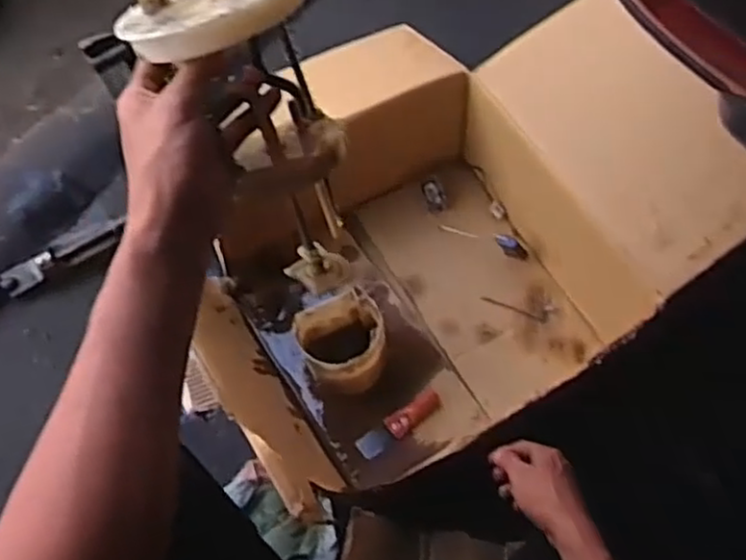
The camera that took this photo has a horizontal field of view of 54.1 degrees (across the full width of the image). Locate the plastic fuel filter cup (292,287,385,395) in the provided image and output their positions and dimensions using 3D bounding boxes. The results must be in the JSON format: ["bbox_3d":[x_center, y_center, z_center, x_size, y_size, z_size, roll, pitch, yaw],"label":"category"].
[{"bbox_3d":[-0.033,0.087,0.947,0.109,0.081,0.116,0,64,0],"label":"plastic fuel filter cup"}]

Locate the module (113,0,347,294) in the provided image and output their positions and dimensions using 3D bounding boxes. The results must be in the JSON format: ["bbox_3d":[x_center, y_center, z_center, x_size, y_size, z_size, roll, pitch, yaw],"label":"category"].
[{"bbox_3d":[-0.078,-0.098,0.525,0.114,0.261,0.101,-24,37,-11],"label":"module"}]

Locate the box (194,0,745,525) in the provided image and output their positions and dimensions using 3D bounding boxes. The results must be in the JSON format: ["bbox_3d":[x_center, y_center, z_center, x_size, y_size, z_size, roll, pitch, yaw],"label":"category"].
[{"bbox_3d":[0.076,-0.038,0.983,0.647,0.382,0.487,-29,67,-13],"label":"box"}]

